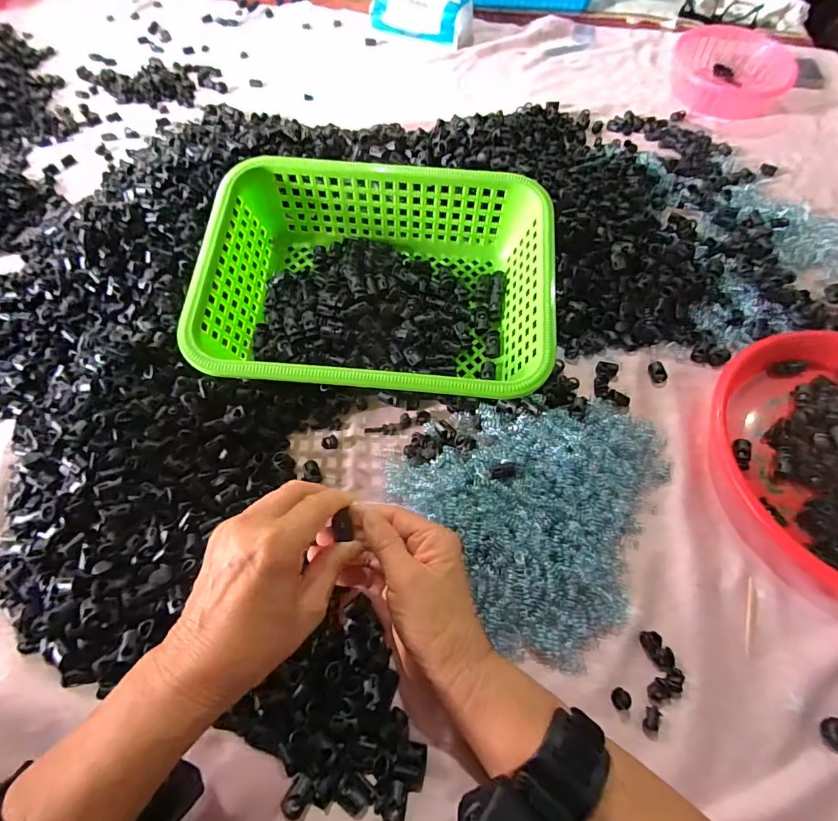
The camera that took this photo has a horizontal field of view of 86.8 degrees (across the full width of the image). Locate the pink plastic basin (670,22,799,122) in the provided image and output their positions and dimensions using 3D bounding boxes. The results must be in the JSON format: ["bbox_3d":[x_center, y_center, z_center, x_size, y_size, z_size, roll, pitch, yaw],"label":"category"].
[{"bbox_3d":[0.471,-0.513,0.676,0.162,0.047,0.181,29,65,14],"label":"pink plastic basin"}]

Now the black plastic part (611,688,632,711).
[{"bbox_3d":[0.140,0.200,0.306,0.009,0.012,0.013,10,62,5],"label":"black plastic part"}]

